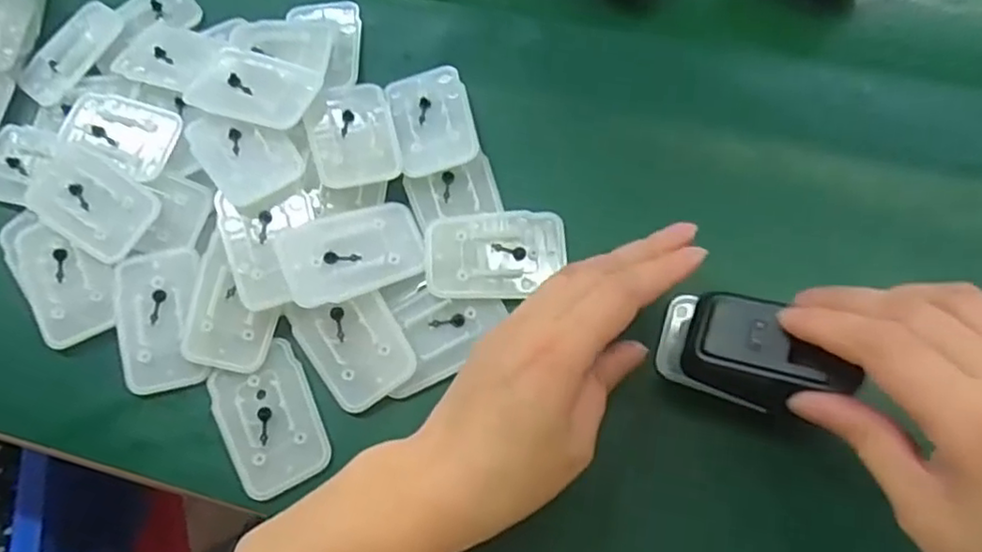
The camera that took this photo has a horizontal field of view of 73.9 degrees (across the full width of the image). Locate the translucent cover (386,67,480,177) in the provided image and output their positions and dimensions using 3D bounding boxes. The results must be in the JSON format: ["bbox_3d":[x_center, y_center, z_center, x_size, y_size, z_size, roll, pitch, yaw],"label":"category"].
[{"bbox_3d":[-0.031,-0.084,0.346,0.040,0.007,0.064,-14,69,-2],"label":"translucent cover"}]

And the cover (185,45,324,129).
[{"bbox_3d":[-0.125,-0.100,0.343,0.063,0.006,0.043,19,66,7],"label":"cover"}]

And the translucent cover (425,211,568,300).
[{"bbox_3d":[0.003,-0.010,0.325,0.068,0.007,0.043,-4,69,2],"label":"translucent cover"}]

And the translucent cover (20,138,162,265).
[{"bbox_3d":[-0.206,-0.038,0.335,0.069,0.010,0.042,31,74,14],"label":"translucent cover"}]

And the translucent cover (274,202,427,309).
[{"bbox_3d":[-0.068,-0.013,0.319,0.067,0.004,0.044,-20,70,-22],"label":"translucent cover"}]

